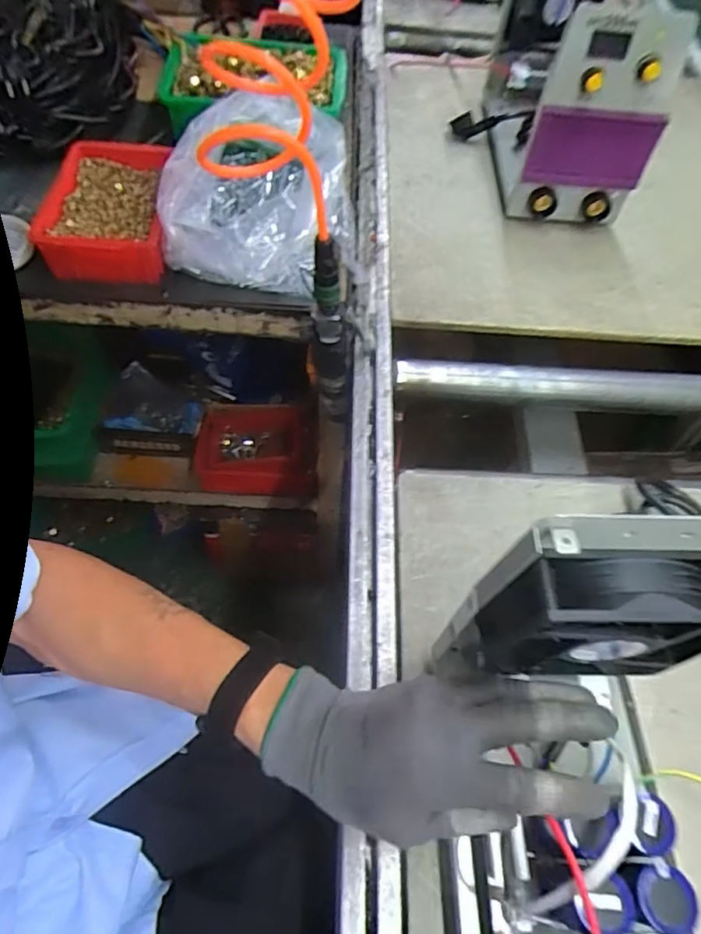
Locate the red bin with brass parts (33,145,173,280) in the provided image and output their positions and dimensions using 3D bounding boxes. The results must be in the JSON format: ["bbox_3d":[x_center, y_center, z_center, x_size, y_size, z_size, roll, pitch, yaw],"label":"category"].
[{"bbox_3d":[-0.285,-0.302,0.690,0.136,0.052,0.187,-2,58,-6],"label":"red bin with brass parts"}]

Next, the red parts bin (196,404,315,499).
[{"bbox_3d":[-0.160,-0.029,0.991,0.197,0.074,0.147,-2,58,-6],"label":"red parts bin"}]

